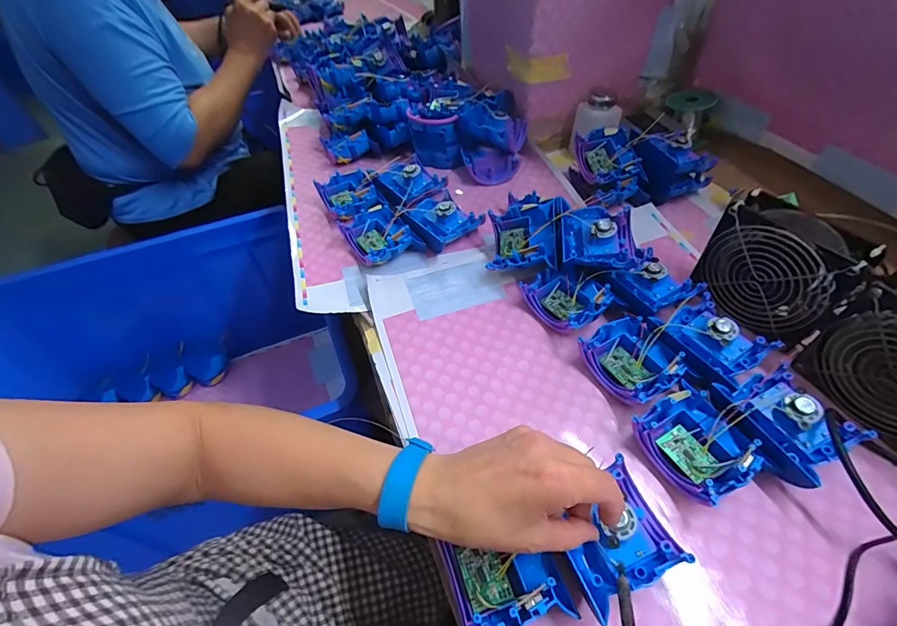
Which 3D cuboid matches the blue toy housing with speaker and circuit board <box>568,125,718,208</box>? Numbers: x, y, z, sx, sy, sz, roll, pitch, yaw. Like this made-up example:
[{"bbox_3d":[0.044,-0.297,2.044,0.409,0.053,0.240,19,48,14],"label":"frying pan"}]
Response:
[{"bbox_3d":[0.270,-0.204,0.578,0.180,0.068,0.092,-3,50,1],"label":"blue toy housing with speaker and circuit board"}]

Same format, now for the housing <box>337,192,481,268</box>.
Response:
[{"bbox_3d":[-0.046,-0.111,0.548,0.165,0.037,0.105,-27,54,-18],"label":"housing"}]

